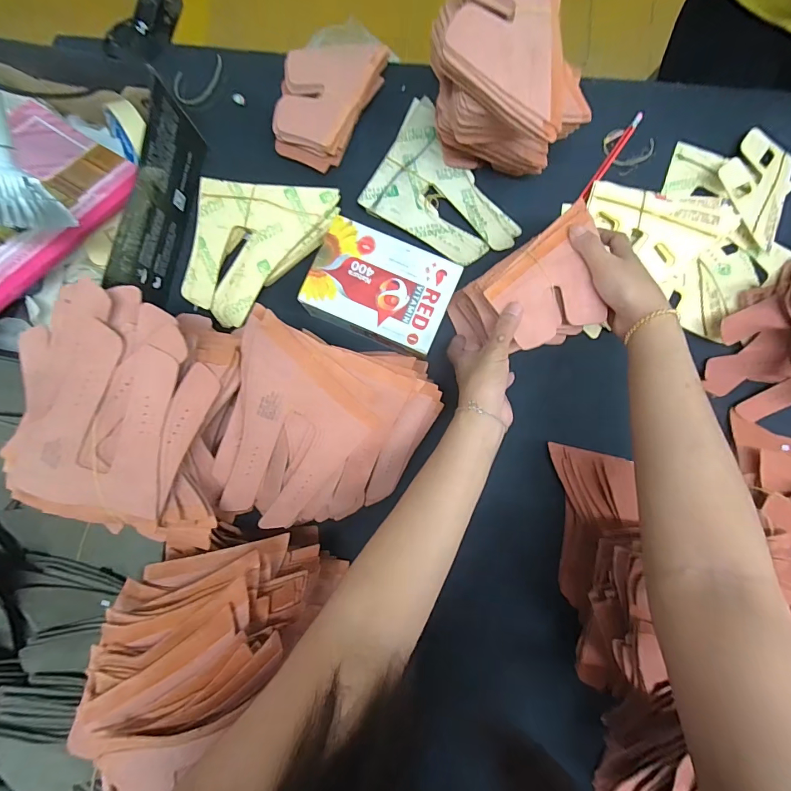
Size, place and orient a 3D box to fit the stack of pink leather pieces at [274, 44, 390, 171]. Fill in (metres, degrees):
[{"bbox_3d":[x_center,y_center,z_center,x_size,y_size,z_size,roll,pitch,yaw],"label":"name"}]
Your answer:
[{"bbox_3d":[-0.090,-0.370,0.498,0.103,0.040,0.157,27,87,3],"label":"stack of pink leather pieces"}]

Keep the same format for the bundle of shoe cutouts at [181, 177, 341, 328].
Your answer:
[{"bbox_3d":[-0.167,-0.174,0.501,0.173,0.013,0.173,6,86,2],"label":"bundle of shoe cutouts"}]

